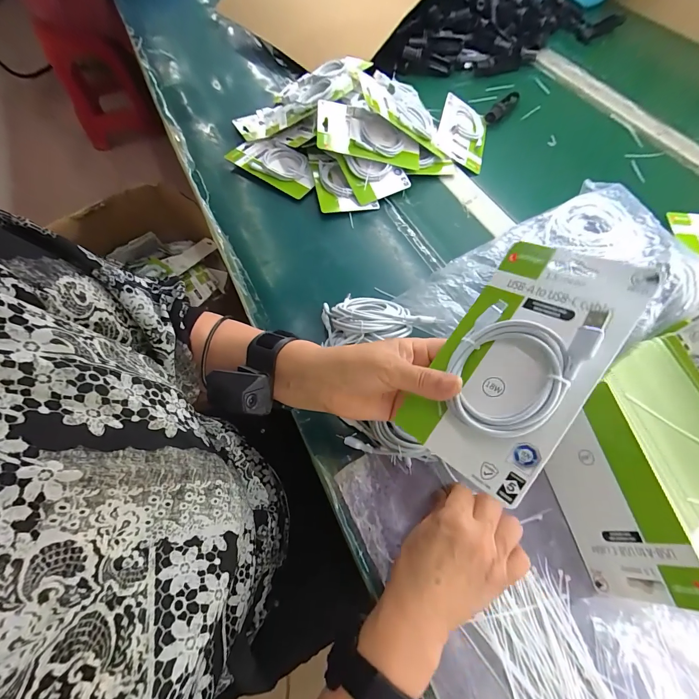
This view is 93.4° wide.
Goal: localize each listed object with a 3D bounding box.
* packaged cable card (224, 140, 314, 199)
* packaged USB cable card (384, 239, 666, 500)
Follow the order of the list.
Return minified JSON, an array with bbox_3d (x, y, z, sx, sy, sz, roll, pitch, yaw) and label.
[{"bbox_3d":[-0.137,-0.341,0.600,0.176,0.015,0.084,32,65,16],"label":"packaged cable card"},{"bbox_3d":[0.116,0.004,0.230,0.177,0.016,0.101,-52,46,-1],"label":"packaged USB cable card"}]

